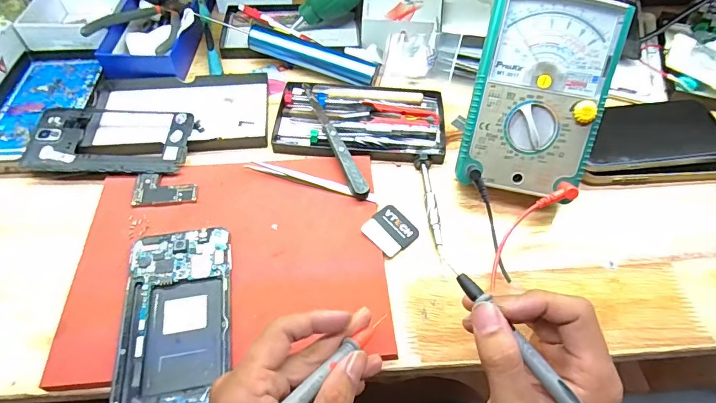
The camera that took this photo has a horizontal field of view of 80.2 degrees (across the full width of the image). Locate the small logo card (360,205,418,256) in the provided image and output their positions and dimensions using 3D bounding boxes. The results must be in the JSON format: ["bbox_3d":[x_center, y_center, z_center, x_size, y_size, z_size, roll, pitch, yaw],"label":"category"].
[{"bbox_3d":[0.029,0.026,0.371,0.043,0.005,0.039,-37,80,-32],"label":"small logo card"}]

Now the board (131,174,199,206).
[{"bbox_3d":[-0.175,-0.012,0.388,0.055,0.004,0.033,-4,55,-5],"label":"board"}]

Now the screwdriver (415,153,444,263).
[{"bbox_3d":[0.069,0.001,0.392,0.016,0.016,0.110,-2,55,-4],"label":"screwdriver"}]

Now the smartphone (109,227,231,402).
[{"bbox_3d":[-0.135,0.087,0.318,0.077,0.007,0.146,-6,55,-7],"label":"smartphone"}]

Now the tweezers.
[{"bbox_3d":[-0.045,-0.021,0.401,0.129,0.005,0.015,17,56,10],"label":"tweezers"}]

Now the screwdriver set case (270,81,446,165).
[{"bbox_3d":[0.003,-0.087,0.445,0.175,0.019,0.097,3,55,-1],"label":"screwdriver set case"}]

